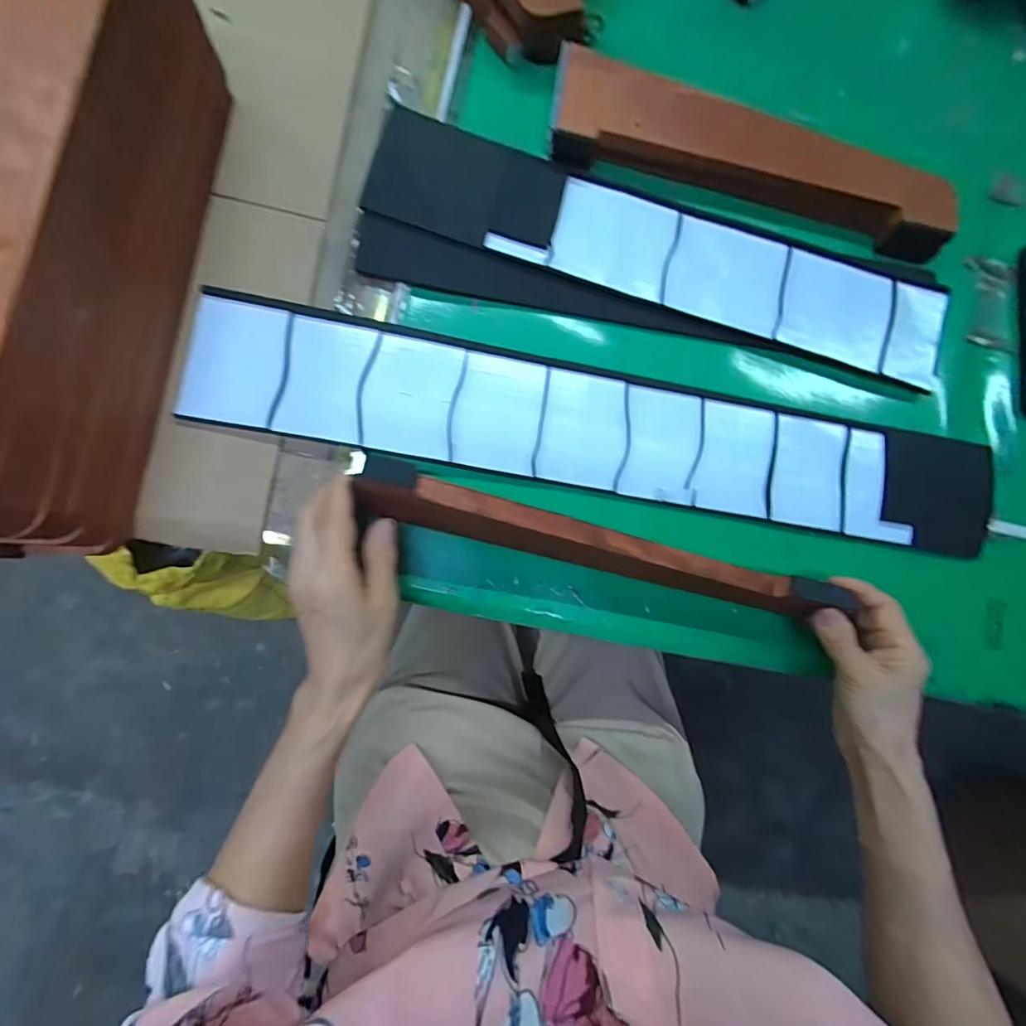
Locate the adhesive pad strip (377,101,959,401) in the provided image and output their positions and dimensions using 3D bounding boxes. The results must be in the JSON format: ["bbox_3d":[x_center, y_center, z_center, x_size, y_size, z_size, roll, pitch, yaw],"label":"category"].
[{"bbox_3d":[0.132,-0.213,0.403,0.477,0.013,0.096,14,82,-5],"label":"adhesive pad strip"}]

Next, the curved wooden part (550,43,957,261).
[{"bbox_3d":[0.198,-0.286,0.402,0.337,0.035,0.073,14,82,-5],"label":"curved wooden part"}]

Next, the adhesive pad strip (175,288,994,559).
[{"bbox_3d":[0.086,-0.062,0.384,0.625,0.010,0.096,10,83,-6],"label":"adhesive pad strip"}]

